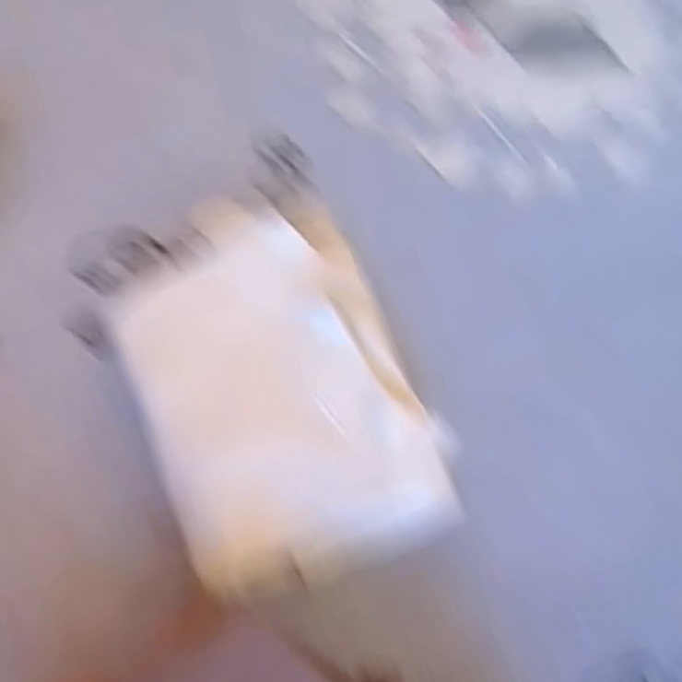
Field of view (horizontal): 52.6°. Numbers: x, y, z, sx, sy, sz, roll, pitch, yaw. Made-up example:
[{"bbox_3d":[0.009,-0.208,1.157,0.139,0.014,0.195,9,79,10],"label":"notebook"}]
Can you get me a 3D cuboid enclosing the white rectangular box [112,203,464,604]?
[{"bbox_3d":[-0.064,0.035,0.600,0.213,0.070,0.343,-21,69,-12],"label":"white rectangular box"}]

